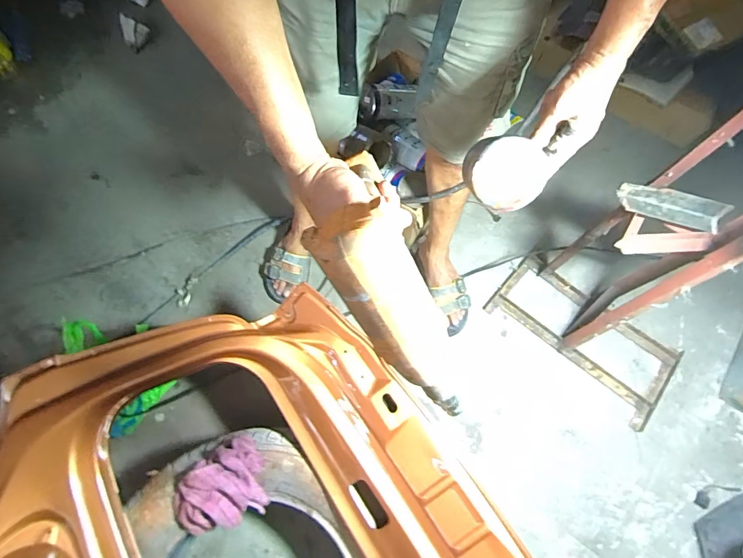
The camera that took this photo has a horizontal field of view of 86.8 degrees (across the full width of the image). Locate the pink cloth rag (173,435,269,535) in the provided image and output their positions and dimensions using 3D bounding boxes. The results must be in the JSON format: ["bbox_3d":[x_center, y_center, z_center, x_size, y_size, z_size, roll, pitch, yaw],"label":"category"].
[{"bbox_3d":[-0.278,0.379,0.713,0.169,0.058,0.139,-20,71,-8],"label":"pink cloth rag"}]

